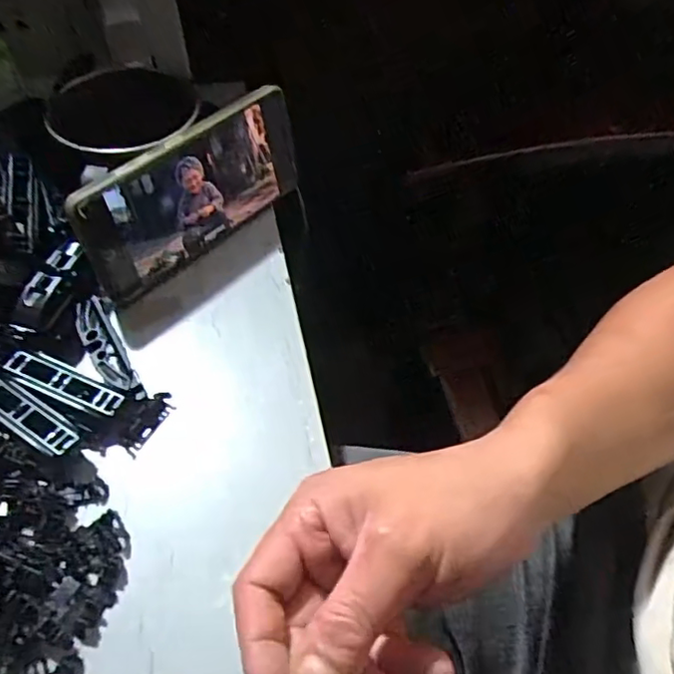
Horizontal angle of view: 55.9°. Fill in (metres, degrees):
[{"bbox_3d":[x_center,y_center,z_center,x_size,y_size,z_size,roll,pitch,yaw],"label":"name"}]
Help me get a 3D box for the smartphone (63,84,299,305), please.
[{"bbox_3d":[-0.088,-0.094,0.405,0.007,0.076,0.161,29,57,34],"label":"smartphone"}]

